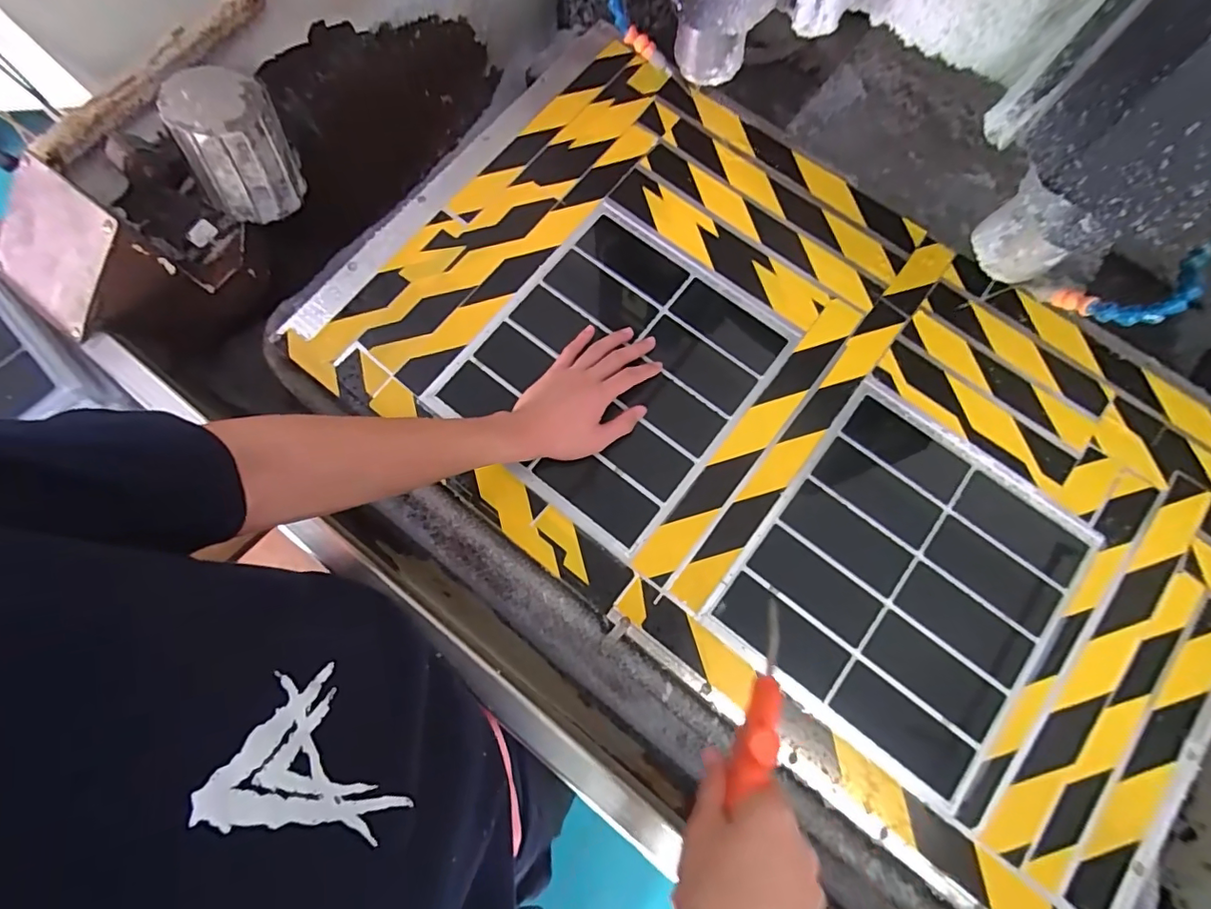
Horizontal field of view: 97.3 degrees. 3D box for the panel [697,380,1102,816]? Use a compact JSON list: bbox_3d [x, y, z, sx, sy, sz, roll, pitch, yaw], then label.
[{"bbox_3d":[0.301,0.123,0.537,0.275,0.006,0.315,37,80,8],"label":"panel"}]

